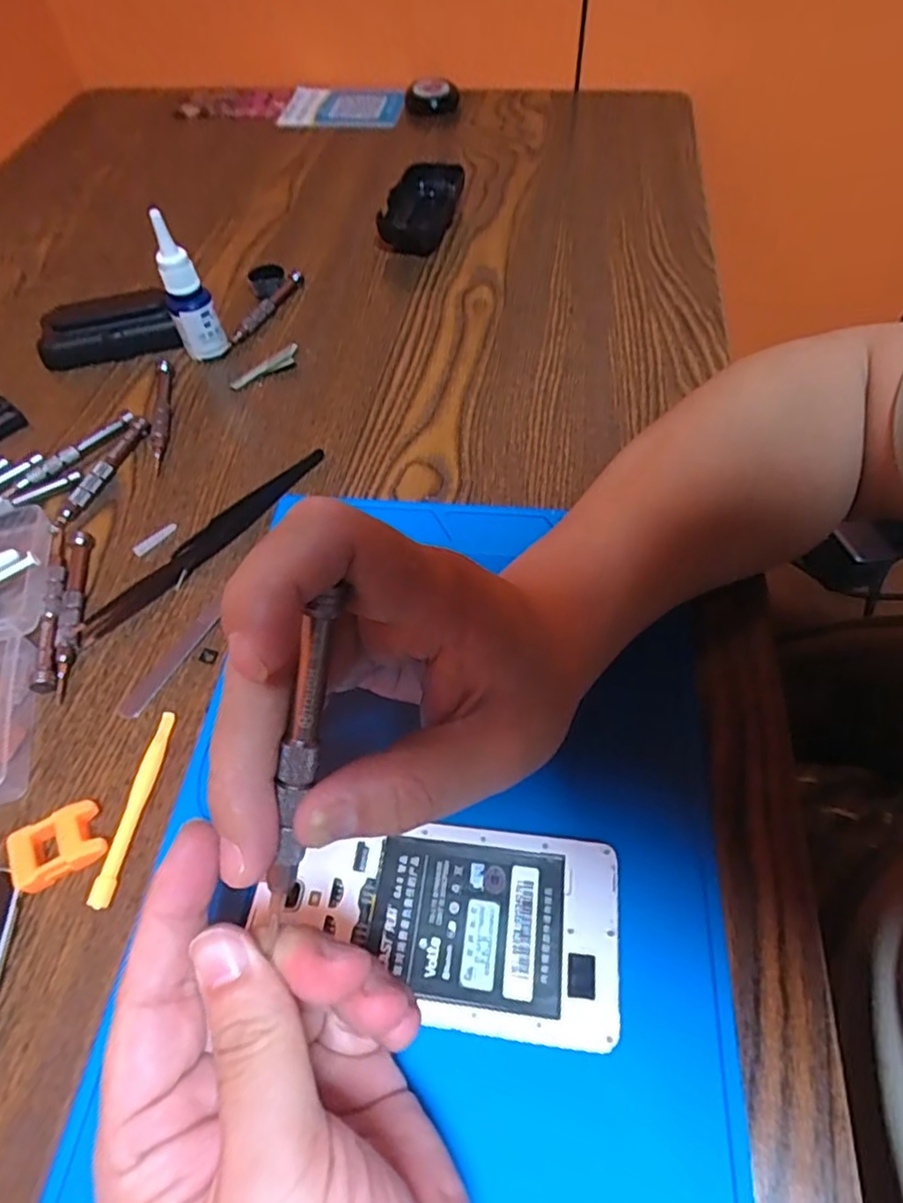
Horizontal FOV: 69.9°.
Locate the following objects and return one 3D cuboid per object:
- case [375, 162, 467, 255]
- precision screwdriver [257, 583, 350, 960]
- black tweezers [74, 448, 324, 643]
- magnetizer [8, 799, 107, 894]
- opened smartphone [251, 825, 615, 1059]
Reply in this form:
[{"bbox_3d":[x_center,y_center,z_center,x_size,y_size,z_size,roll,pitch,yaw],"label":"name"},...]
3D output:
[{"bbox_3d":[-0.024,-0.339,0.552,0.050,0.028,0.121,10,57,9],"label":"case"},{"bbox_3d":[-0.037,0.038,0.160,0.008,0.005,0.084,14,101,11],"label":"precision screwdriver"},{"bbox_3d":[-0.136,-0.037,0.367,0.021,0.011,0.168,35,64,23],"label":"black tweezers"},{"bbox_3d":[-0.165,0.103,0.273,0.034,0.013,0.026,-25,59,-14],"label":"magnetizer"},{"bbox_3d":[-0.005,0.123,0.252,0.136,0.012,0.069,5,57,6],"label":"opened smartphone"}]

